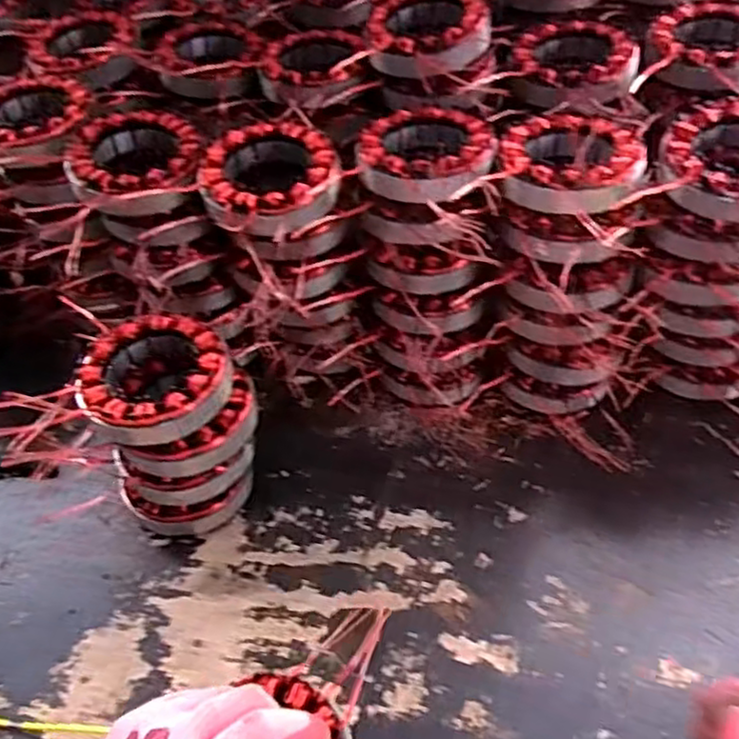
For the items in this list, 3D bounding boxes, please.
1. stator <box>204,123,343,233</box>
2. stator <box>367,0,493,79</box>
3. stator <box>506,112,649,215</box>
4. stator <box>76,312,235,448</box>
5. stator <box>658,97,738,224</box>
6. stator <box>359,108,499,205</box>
[{"bbox_3d":[-0.065,-0.122,0.451,0.087,0.030,0.086,-2,50,3],"label":"stator"},{"bbox_3d":[0.043,-0.240,0.503,0.083,0.031,0.091,-1,50,4],"label":"stator"},{"bbox_3d":[0.125,-0.131,0.435,0.083,0.027,0.083,-2,50,3],"label":"stator"},{"bbox_3d":[-0.130,0.005,0.422,0.085,0.029,0.084,-2,50,3],"label":"stator"},{"bbox_3d":[0.221,-0.123,0.421,0.087,0.031,0.092,20,54,20],"label":"stator"},{"bbox_3d":[0.038,-0.139,0.451,0.084,0.024,0.086,23,56,22],"label":"stator"}]

